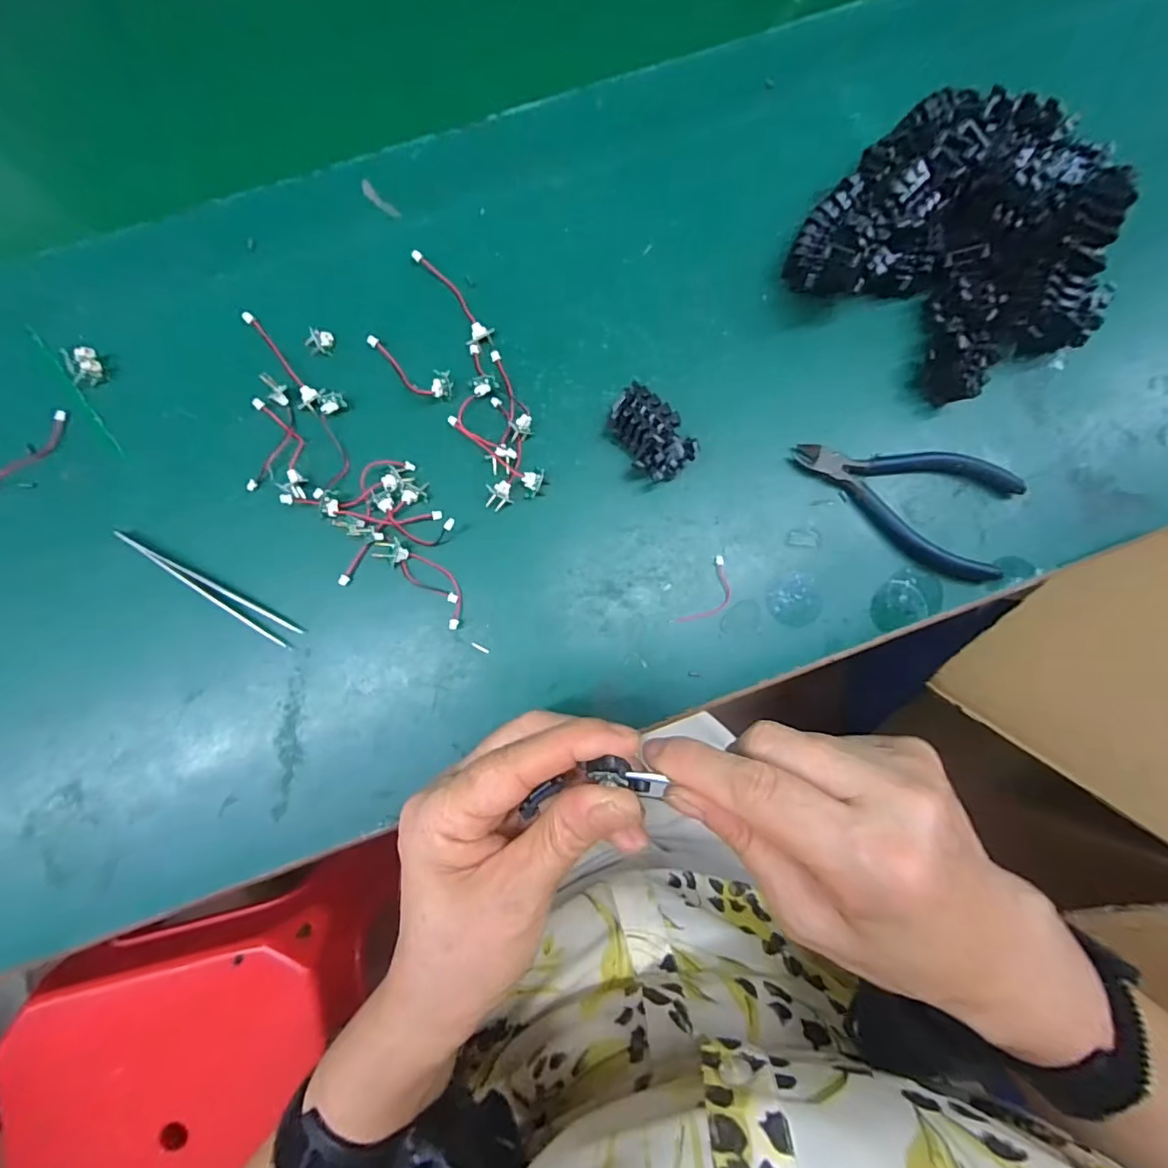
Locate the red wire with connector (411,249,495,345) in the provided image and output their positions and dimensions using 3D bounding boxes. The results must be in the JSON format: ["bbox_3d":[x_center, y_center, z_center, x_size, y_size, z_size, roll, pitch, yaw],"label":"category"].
[{"bbox_3d":[-0.073,-0.156,0.298,0.015,0.006,0.062,-36,86,-5],"label":"red wire with connector"}]

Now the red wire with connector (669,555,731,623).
[{"bbox_3d":[0.065,0.008,0.284,0.019,0.004,0.043,39,85,2],"label":"red wire with connector"}]

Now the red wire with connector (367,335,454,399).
[{"bbox_3d":[-0.094,-0.114,0.289,0.052,0.012,0.014,30,84,2],"label":"red wire with connector"}]

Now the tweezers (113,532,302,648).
[{"bbox_3d":[-0.190,0.003,0.275,0.099,0.010,0.011,29,84,1],"label":"tweezers"}]

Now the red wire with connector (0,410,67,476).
[{"bbox_3d":[-0.287,-0.065,0.274,0.061,0.007,0.016,-37,86,-5],"label":"red wire with connector"}]

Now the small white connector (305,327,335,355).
[{"bbox_3d":[-0.141,-0.129,0.293,0.014,0.004,0.014,4,84,-1],"label":"small white connector"}]

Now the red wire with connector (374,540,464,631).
[{"bbox_3d":[-0.080,-0.003,0.278,0.057,0.006,0.020,42,85,3],"label":"red wire with connector"}]

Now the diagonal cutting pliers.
[{"bbox_3d":[0.169,-0.049,0.291,0.117,0.010,0.060,26,84,1],"label":"diagonal cutting pliers"}]

